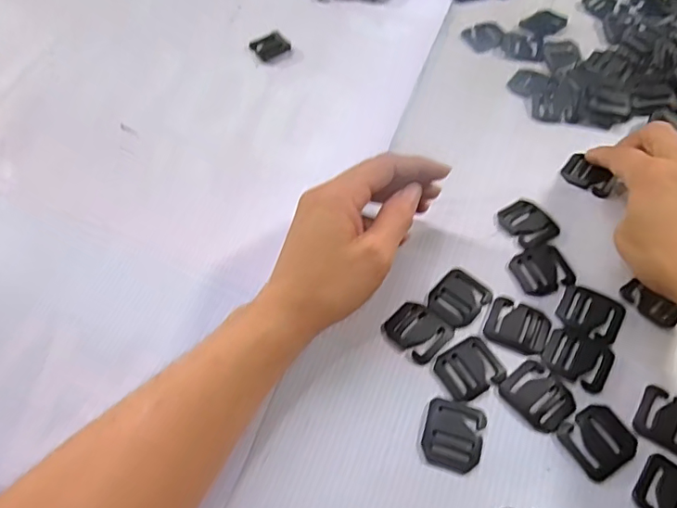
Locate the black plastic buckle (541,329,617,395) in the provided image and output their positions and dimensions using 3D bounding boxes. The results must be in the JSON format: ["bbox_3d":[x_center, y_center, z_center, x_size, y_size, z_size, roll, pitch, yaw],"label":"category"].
[{"bbox_3d":[0.136,0.058,0.296,0.035,0.004,0.031,29,64,21],"label":"black plastic buckle"}]

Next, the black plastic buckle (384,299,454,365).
[{"bbox_3d":[0.047,0.045,0.310,0.029,0.004,0.034,-40,63,-19],"label":"black plastic buckle"}]

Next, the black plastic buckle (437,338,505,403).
[{"bbox_3d":[0.074,0.064,0.296,0.033,0.004,0.030,-24,59,-11],"label":"black plastic buckle"}]

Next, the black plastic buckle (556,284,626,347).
[{"bbox_3d":[0.150,0.036,0.311,0.035,0.004,0.031,26,63,19],"label":"black plastic buckle"}]

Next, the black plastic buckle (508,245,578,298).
[{"bbox_3d":[0.127,0.009,0.327,0.035,0.004,0.032,-19,58,-8],"label":"black plastic buckle"}]

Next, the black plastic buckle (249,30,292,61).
[{"bbox_3d":[-0.060,-0.187,0.468,0.029,0.004,0.030,-33,61,-16],"label":"black plastic buckle"}]

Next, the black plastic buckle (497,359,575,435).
[{"bbox_3d":[0.110,0.077,0.286,0.030,0.004,0.035,-37,62,-18],"label":"black plastic buckle"}]

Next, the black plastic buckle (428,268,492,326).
[{"bbox_3d":[0.073,0.026,0.320,0.030,0.004,0.035,37,67,24],"label":"black plastic buckle"}]

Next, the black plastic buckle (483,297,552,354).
[{"bbox_3d":[0.106,0.042,0.308,0.034,0.004,0.029,21,61,17],"label":"black plastic buckle"}]

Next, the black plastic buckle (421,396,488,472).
[{"bbox_3d":[0.061,0.096,0.278,0.031,0.004,0.035,15,60,14],"label":"black plastic buckle"}]

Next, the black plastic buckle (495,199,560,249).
[{"bbox_3d":[0.126,-0.021,0.347,0.032,0.004,0.036,-27,59,-12],"label":"black plastic buckle"}]

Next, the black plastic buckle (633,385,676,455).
[{"bbox_3d":[0.177,0.089,0.275,0.035,0.004,0.030,29,64,21],"label":"black plastic buckle"}]

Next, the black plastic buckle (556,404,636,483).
[{"bbox_3d":[0.136,0.097,0.272,0.034,0.004,0.031,-28,60,-13],"label":"black plastic buckle"}]

